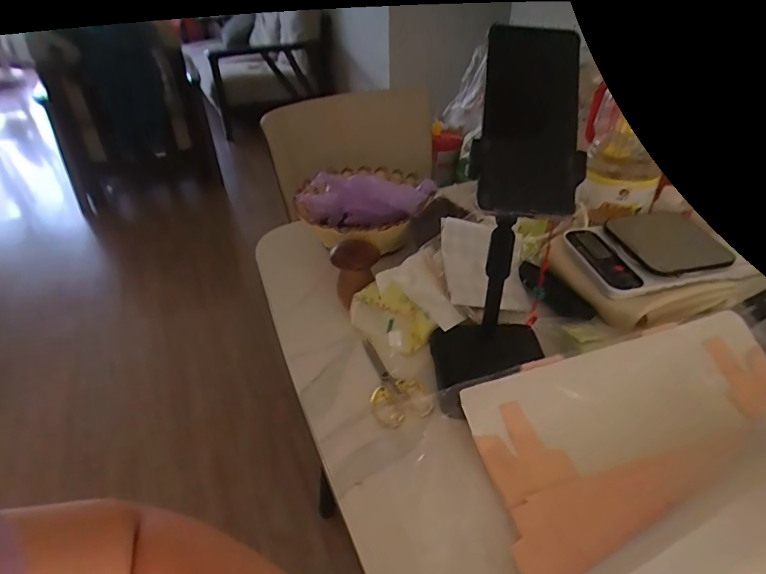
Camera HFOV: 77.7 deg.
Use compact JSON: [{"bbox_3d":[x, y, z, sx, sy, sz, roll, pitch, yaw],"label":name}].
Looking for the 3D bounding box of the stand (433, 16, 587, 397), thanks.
[{"bbox_3d":[0.110,-0.032,0.451,0.107,0.361,0.110,7,36,11],"label":"stand"}]

